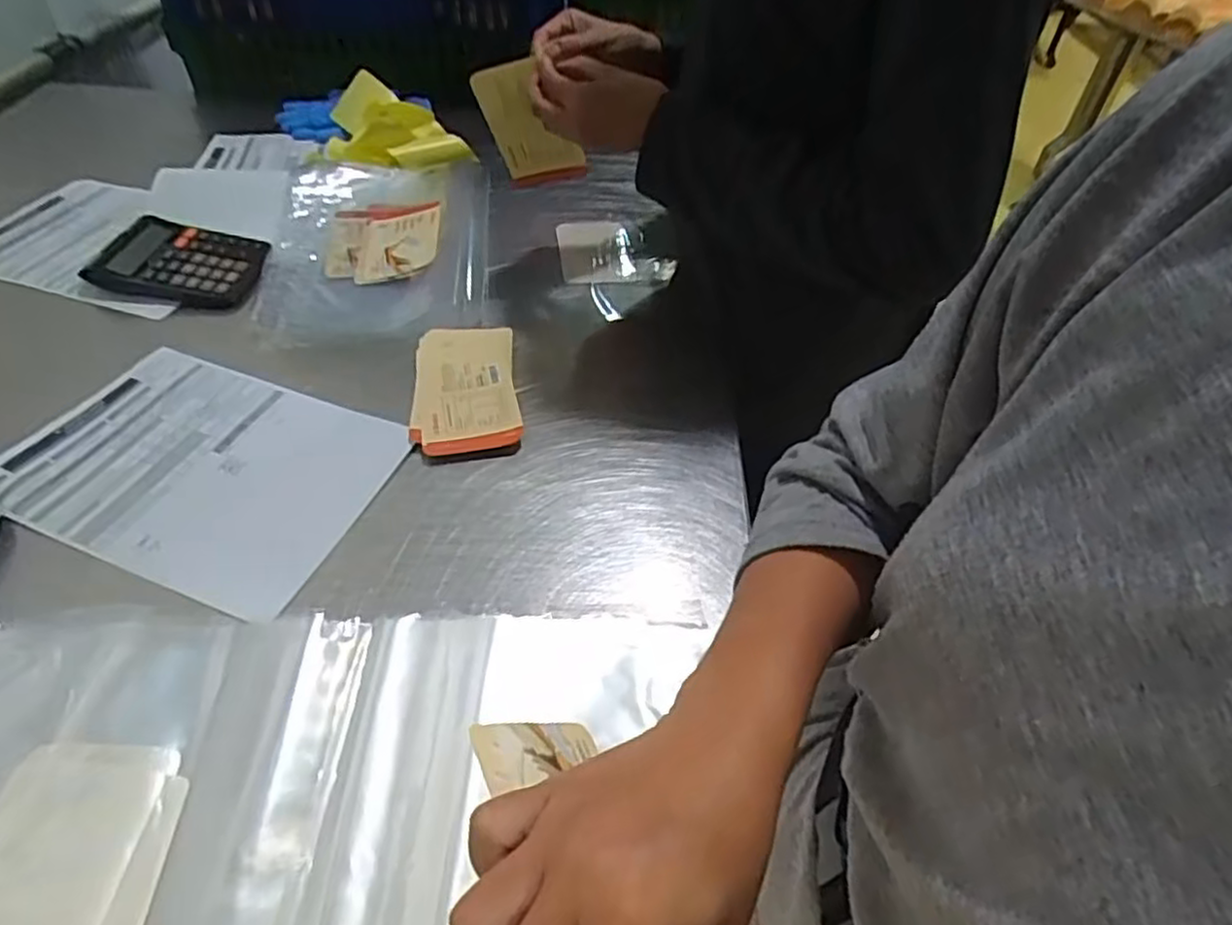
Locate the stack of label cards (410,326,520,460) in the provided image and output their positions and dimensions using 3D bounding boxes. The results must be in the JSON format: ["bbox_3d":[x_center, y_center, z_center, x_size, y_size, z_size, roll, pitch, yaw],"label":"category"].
[{"bbox_3d":[-0.143,-0.073,0.683,0.094,0.014,0.169,-5,48,-9],"label":"stack of label cards"}]

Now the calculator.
[{"bbox_3d":[-0.466,-0.221,0.784,0.170,0.030,0.128,10,47,5],"label":"calculator"}]

